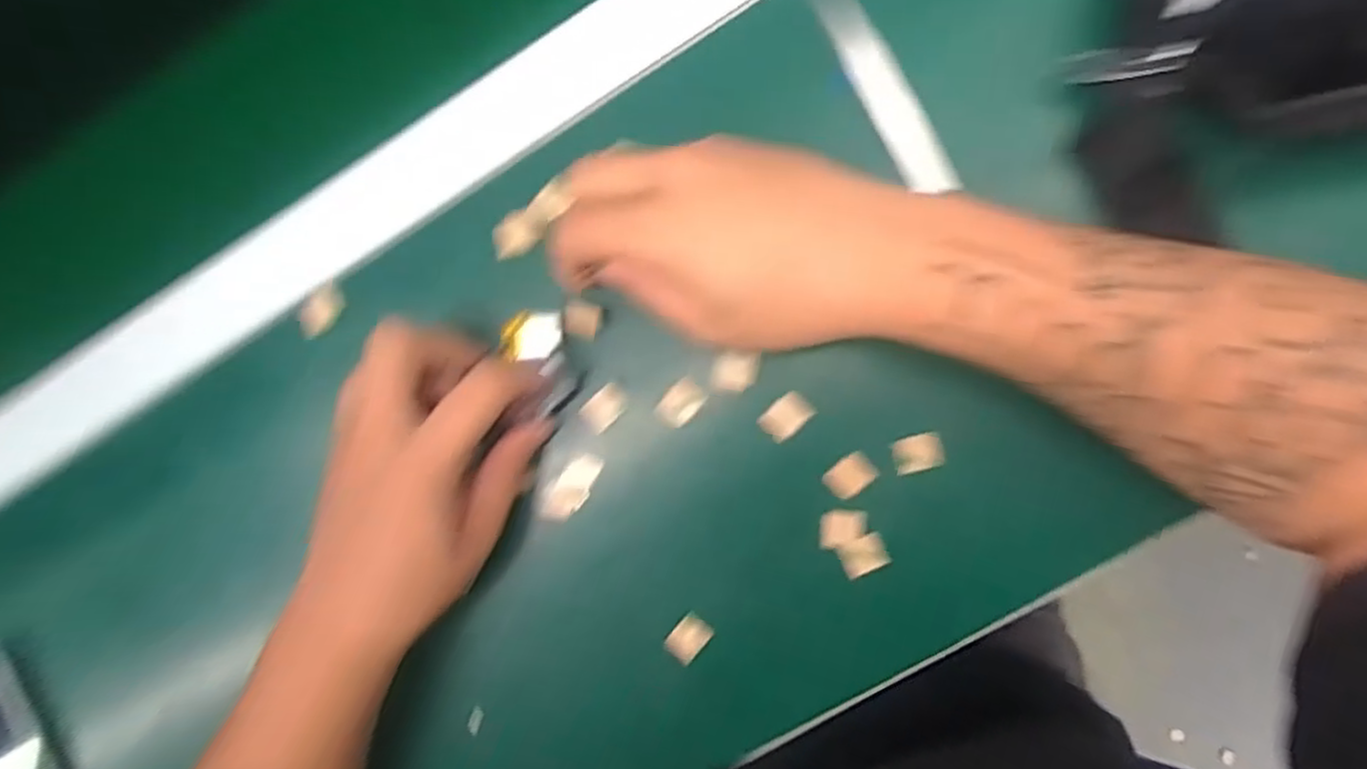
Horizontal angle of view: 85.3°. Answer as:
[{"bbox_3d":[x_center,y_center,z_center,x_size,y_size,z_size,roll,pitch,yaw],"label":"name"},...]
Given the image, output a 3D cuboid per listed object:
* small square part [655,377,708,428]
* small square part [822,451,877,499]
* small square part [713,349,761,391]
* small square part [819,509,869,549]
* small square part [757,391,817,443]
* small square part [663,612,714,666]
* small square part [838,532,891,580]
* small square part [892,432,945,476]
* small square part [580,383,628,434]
[{"bbox_3d":[-0.001,0.009,0.348,0.015,0.006,0.023,41,97,6],"label":"small square part"},{"bbox_3d":[0.076,0.042,0.339,0.021,0.004,0.016,-42,85,8],"label":"small square part"},{"bbox_3d":[0.024,-0.006,0.345,0.019,0.008,0.018,15,94,8],"label":"small square part"},{"bbox_3d":[0.074,0.067,0.341,0.021,0.005,0.018,2,92,9],"label":"small square part"},{"bbox_3d":[0.048,0.015,0.342,0.024,0.004,0.016,-45,85,7],"label":"small square part"},{"bbox_3d":[0.003,0.120,0.349,0.016,0.009,0.020,39,97,6],"label":"small square part"},{"bbox_3d":[0.083,0.079,0.341,0.021,0.005,0.016,-24,88,9],"label":"small square part"},{"bbox_3d":[0.107,0.031,0.337,0.022,0.005,0.016,-12,90,9],"label":"small square part"},{"bbox_3d":[-0.038,0.011,0.355,0.023,0.007,0.015,-45,85,7],"label":"small square part"}]

